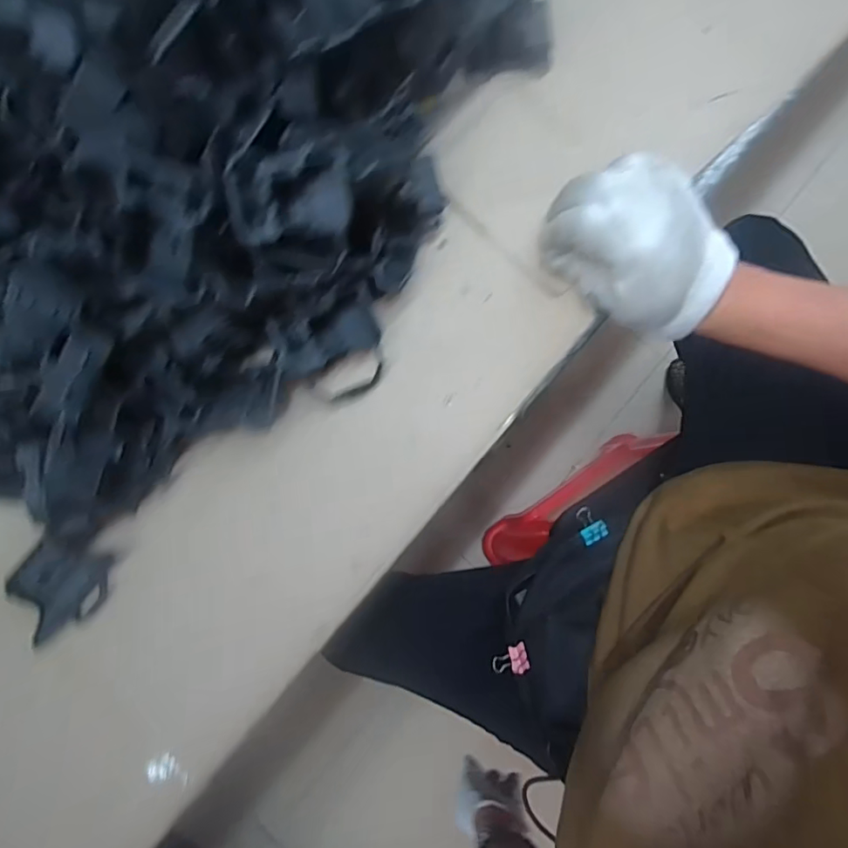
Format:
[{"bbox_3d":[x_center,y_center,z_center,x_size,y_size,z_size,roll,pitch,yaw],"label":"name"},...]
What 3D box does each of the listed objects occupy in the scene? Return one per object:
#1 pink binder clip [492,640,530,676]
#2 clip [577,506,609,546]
[{"bbox_3d":[0.068,0.185,0.408,0.028,0.007,0.021,-14,78,-3],"label":"pink binder clip"},{"bbox_3d":[0.132,0.080,0.417,0.020,0.010,0.029,-27,79,-5],"label":"clip"}]

